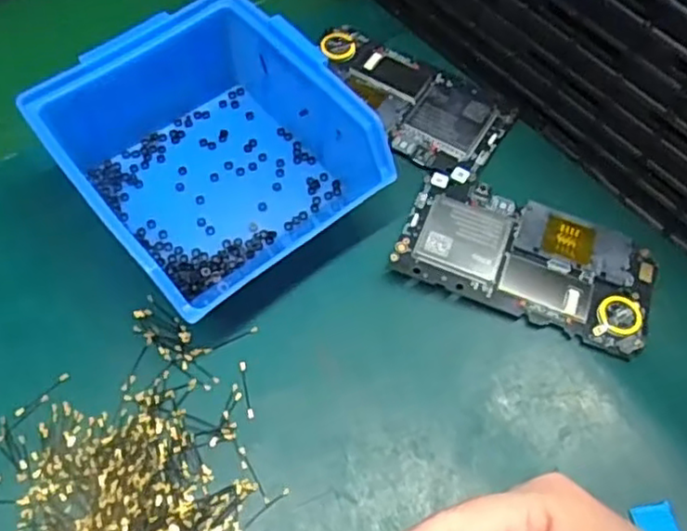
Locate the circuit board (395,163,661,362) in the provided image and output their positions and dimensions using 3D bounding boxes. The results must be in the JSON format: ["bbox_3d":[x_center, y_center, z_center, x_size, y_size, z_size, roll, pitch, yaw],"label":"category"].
[{"bbox_3d":[0.093,-0.003,0.341,0.122,0.013,0.067,22,63,12],"label":"circuit board"}]

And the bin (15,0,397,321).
[{"bbox_3d":[-0.066,-0.060,0.339,0.130,0.067,0.150,-36,66,-18],"label":"bin"}]

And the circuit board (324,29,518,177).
[{"bbox_3d":[0.033,-0.096,0.390,0.119,0.006,0.064,30,65,16],"label":"circuit board"}]

